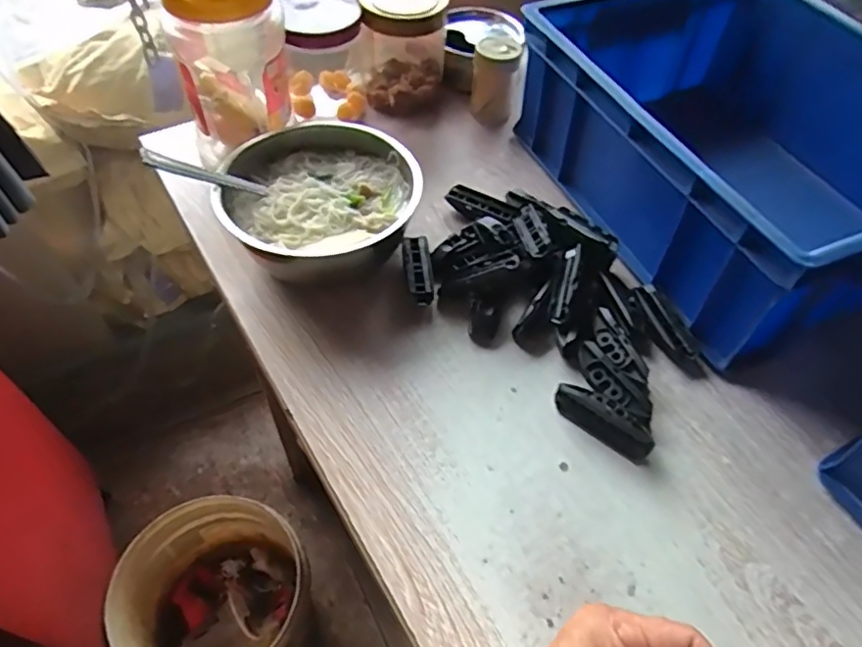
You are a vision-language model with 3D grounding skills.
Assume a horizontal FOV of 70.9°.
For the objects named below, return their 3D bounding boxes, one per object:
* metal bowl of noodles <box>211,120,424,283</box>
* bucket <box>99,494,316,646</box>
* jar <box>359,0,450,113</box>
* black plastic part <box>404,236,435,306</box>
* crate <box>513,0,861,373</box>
[{"bbox_3d":[-0.087,-0.093,0.500,0.150,0.071,0.155,1,53,-1],"label":"metal bowl of noodles"},{"bbox_3d":[-0.315,0.433,0.938,0.265,0.260,0.238,-21,56,-17],"label":"bucket"},{"bbox_3d":[-0.029,-0.289,0.624,0.084,0.100,0.097,0,53,-1],"label":"jar"},{"bbox_3d":[-0.010,-0.043,0.496,0.021,0.018,0.069,-4,53,-5],"label":"black plastic part"},{"bbox_3d":[0.271,-0.154,0.522,0.279,0.130,0.339,-17,55,-14],"label":"crate"}]

